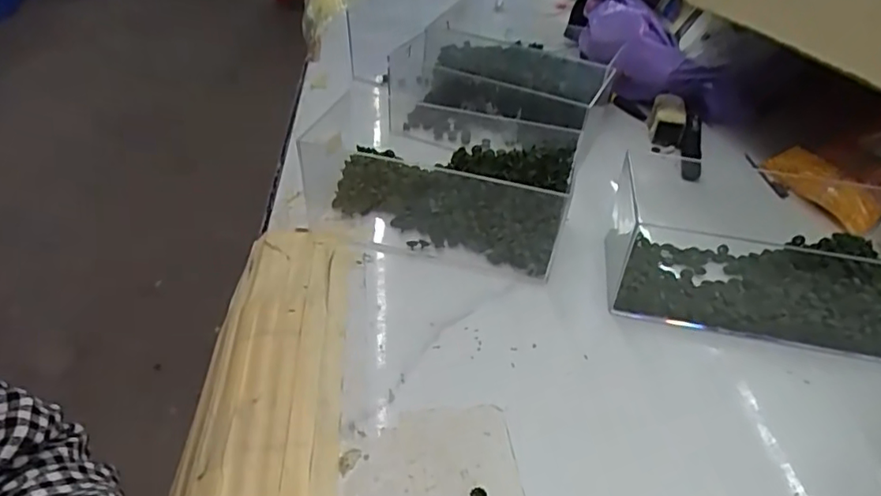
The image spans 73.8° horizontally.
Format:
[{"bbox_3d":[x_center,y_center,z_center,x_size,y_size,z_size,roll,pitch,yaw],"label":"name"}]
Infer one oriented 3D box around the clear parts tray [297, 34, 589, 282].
[{"bbox_3d":[0.012,-0.097,0.480,0.191,0.063,0.255,12,40,9],"label":"clear parts tray"}]

